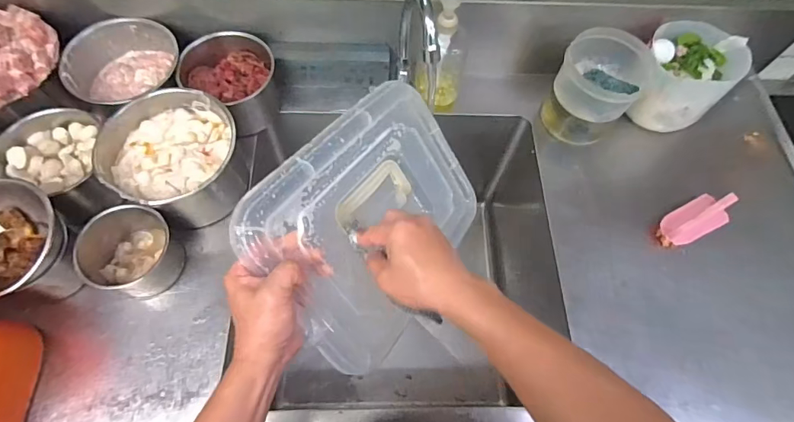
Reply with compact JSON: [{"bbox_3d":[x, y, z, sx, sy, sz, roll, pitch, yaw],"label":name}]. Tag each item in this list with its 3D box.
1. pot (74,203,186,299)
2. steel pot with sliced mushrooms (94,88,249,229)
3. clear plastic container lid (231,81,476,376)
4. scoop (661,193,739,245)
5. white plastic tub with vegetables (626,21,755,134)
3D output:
[{"bbox_3d":[-0.368,0.057,0.607,0.098,0.089,0.109,13,64,4],"label":"pot"},{"bbox_3d":[-0.327,-0.080,0.653,0.176,0.103,0.181,1,64,-2],"label":"steel pot with sliced mushrooms"},{"bbox_3d":[-0.018,-0.001,0.518,0.319,0.030,0.228,-48,118,-40],"label":"clear plastic container lid"},{"bbox_3d":[0.497,0.011,0.716,0.124,0.035,0.058,-24,68,-14],"label":"scoop"},{"bbox_3d":[0.500,-0.234,0.774,0.144,0.133,0.135,1,64,-2],"label":"white plastic tub with vegetables"}]

